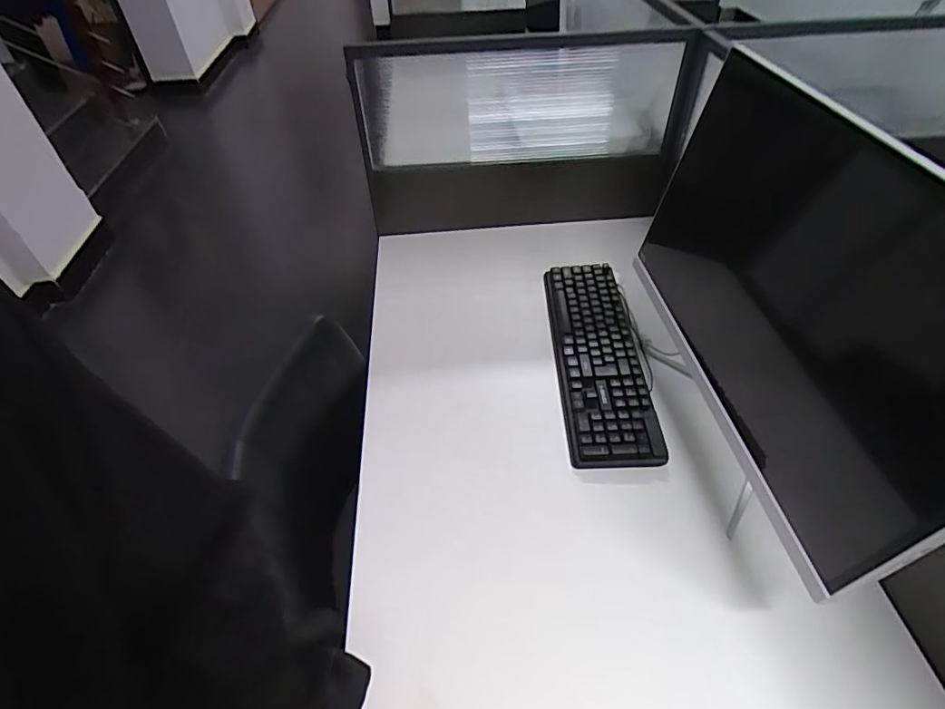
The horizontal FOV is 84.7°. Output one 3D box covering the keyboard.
[{"bbox_3d":[0.200,-0.007,0.832,0.129,0.033,0.409,0,47,2],"label":"keyboard"}]

